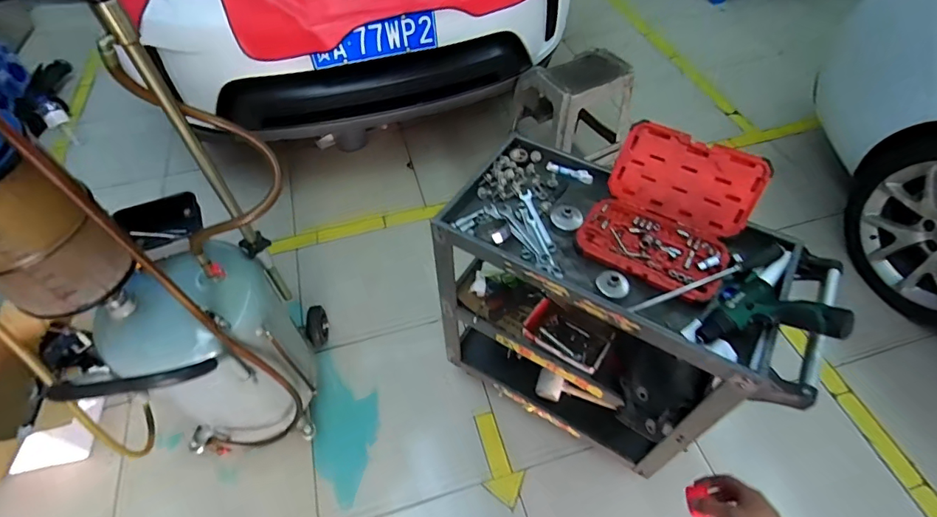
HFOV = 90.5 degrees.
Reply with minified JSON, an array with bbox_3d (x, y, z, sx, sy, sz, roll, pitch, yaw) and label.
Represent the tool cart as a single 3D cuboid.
[{"bbox_3d":[0.333,0.129,1.191,0.753,0.733,0.467,21,56,16],"label":"tool cart"}]

